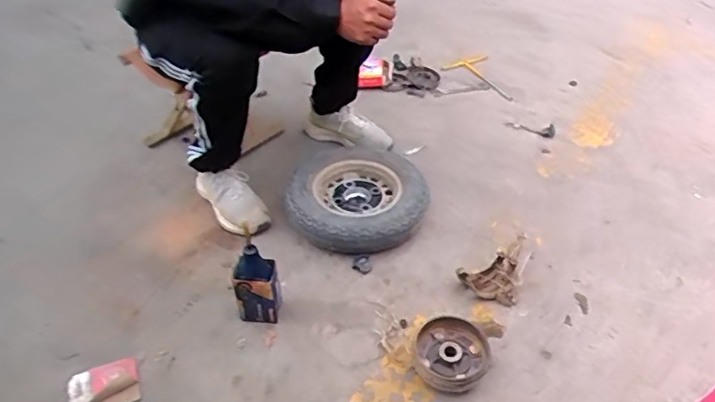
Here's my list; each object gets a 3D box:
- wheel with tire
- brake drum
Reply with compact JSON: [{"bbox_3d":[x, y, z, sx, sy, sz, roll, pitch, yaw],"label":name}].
[{"bbox_3d":[-0.006,-0.011,1.387,0.325,0.090,0.351,-9,42,-7],"label":"wheel with tire"},{"bbox_3d":[0.179,0.288,1.070,0.140,0.048,0.150,-1,41,1],"label":"brake drum"}]

